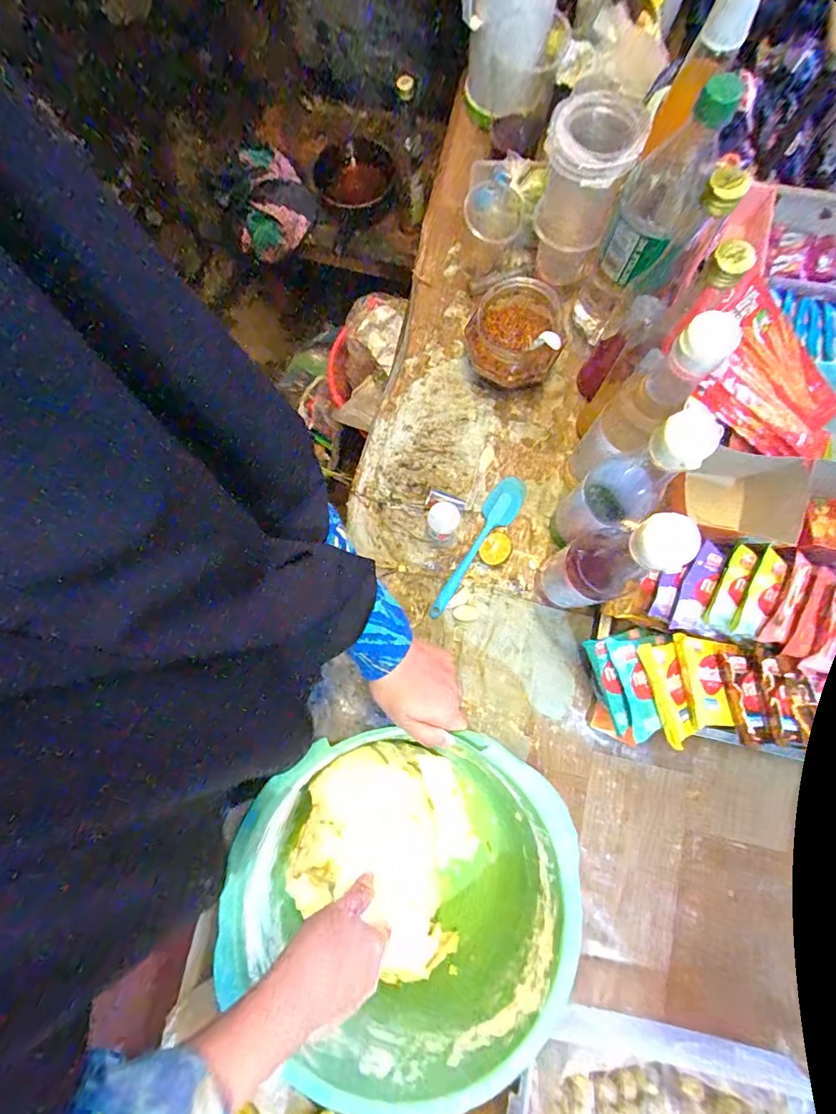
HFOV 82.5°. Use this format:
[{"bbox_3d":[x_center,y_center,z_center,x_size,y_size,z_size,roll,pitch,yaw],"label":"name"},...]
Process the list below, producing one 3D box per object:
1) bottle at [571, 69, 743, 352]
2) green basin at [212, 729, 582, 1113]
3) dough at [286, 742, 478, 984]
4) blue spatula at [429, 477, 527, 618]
[{"bbox_3d":[0.226,-0.326,0.497,0.072,0.262,0.071,27,79,6],"label":"bottle"},{"bbox_3d":[-0.014,0.301,0.441,0.274,0.115,0.270,8,78,1],"label":"green basin"},{"bbox_3d":[-0.030,0.288,0.460,0.169,0.071,0.194,18,78,3],"label":"dough"},{"bbox_3d":[0.071,-0.012,0.573,0.040,0.013,0.195,31,79,7],"label":"blue spatula"}]

